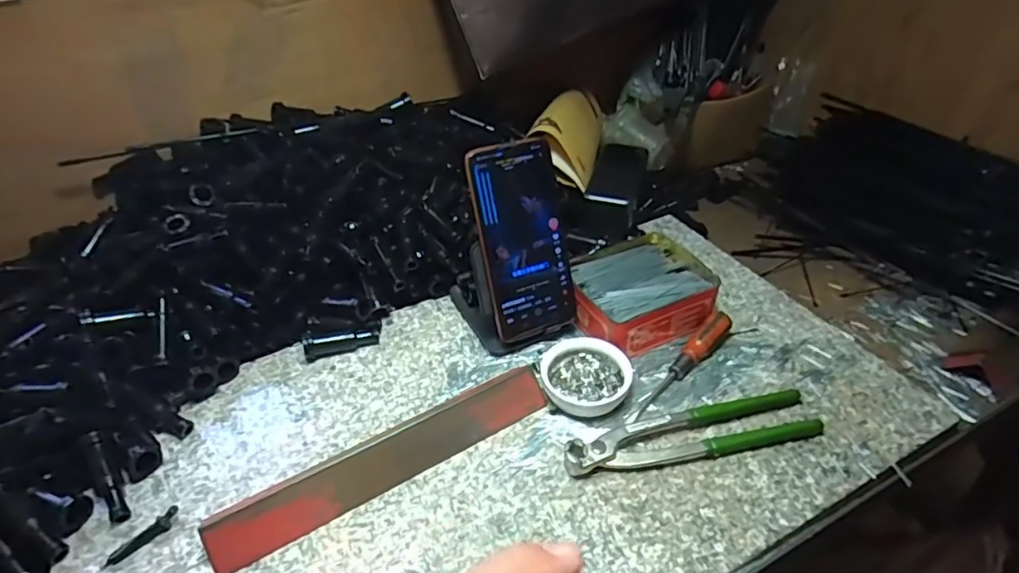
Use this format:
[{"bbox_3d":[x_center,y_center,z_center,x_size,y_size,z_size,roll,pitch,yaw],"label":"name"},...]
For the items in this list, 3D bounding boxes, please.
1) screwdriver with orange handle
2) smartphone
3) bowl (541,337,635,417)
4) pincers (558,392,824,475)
[{"bbox_3d":[0.149,0.065,0.500,0.018,0.018,0.136,30,50,34],"label":"screwdriver with orange handle"},{"bbox_3d":[0.013,-0.039,0.505,0.079,0.165,0.007,-17,15,-19],"label":"smartphone"},{"bbox_3d":[0.063,0.076,0.487,0.072,0.026,0.064,-9,40,-7],"label":"bowl"},{"bbox_3d":[0.141,0.111,0.448,0.200,0.018,0.045,-10,40,-8],"label":"pincers"}]

